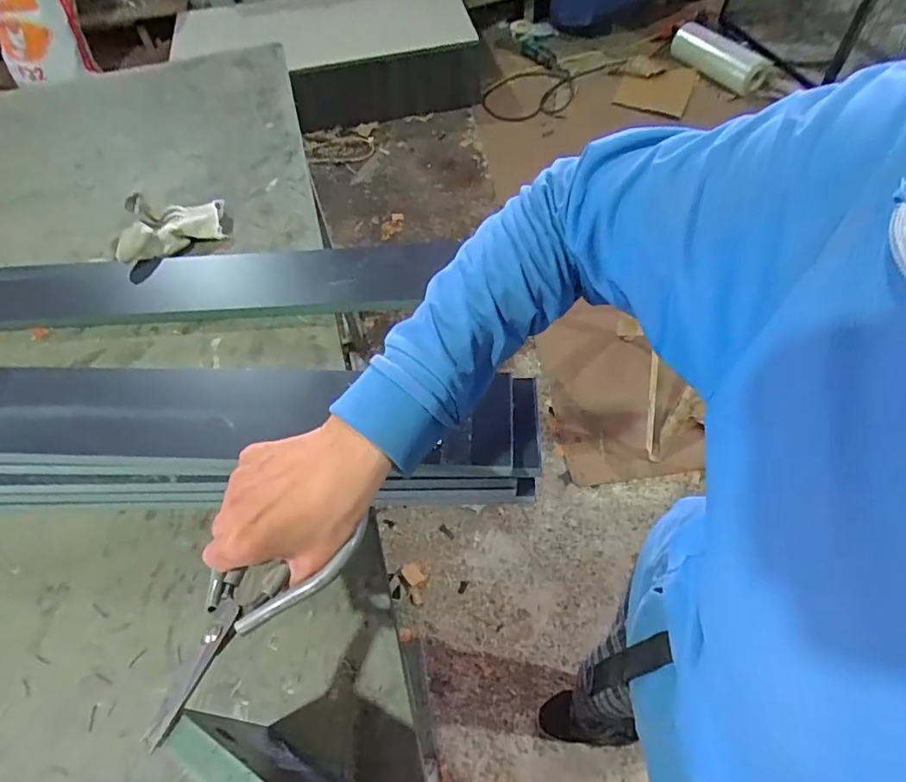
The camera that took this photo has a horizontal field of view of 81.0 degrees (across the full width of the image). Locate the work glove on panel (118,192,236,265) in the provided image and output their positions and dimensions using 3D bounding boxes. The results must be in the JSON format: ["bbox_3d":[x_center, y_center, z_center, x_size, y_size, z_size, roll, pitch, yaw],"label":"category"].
[{"bbox_3d":[-0.365,-0.217,0.684,0.140,0.058,0.084,-34,62,-16],"label":"work glove on panel"}]

